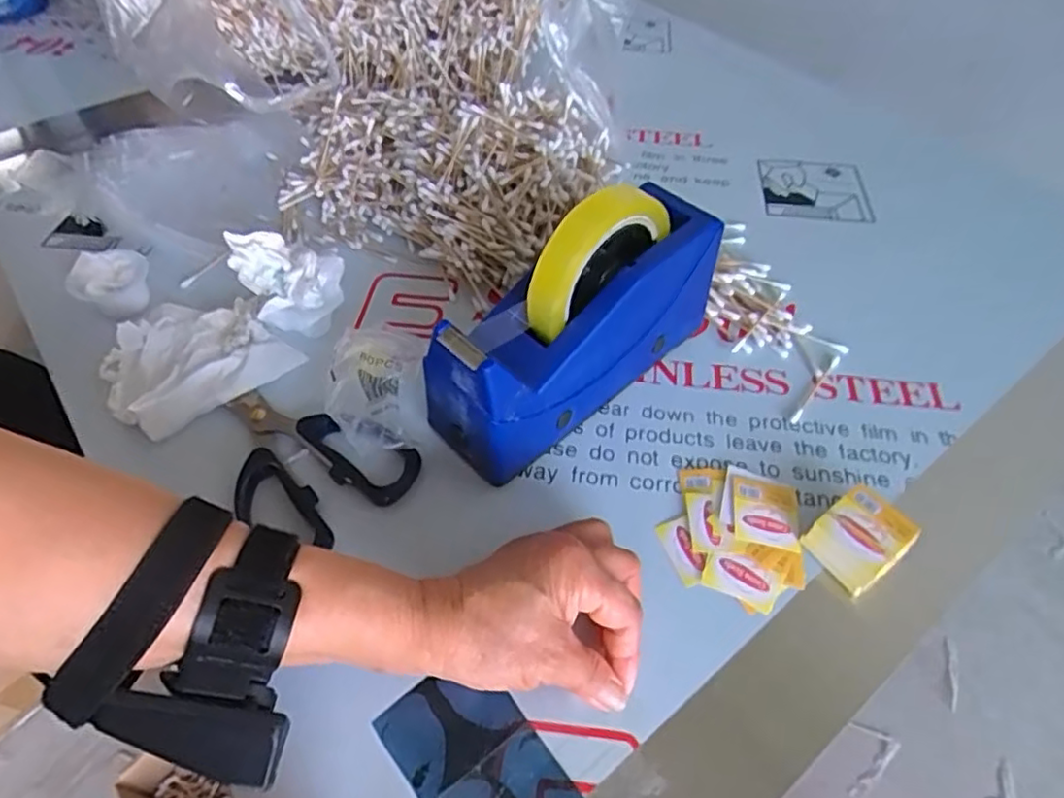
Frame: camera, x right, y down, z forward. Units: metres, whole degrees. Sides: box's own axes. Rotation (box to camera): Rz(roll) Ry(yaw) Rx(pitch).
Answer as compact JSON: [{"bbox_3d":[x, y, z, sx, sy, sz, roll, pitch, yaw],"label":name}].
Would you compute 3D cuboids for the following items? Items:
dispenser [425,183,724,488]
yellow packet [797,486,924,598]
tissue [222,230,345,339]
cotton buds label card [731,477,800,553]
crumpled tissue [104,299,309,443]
[{"bbox_3d":[0.033,-0.053,0.399,0.200,0.134,0.061,-35,60,-25],"label":"dispenser"},{"bbox_3d":[0.185,0.079,0.365,0.048,0.023,0.041,-31,58,-23],"label":"yellow packet"},{"bbox_3d":[-0.181,-0.091,0.475,0.072,0.051,0.066,8,52,6],"label":"tissue"},{"bbox_3d":[0.139,0.067,0.385,0.038,0.004,0.043,8,52,6],"label":"cotton buds label card"},{"bbox_3d":[-0.239,-0.032,0.443,0.104,0.024,0.108,34,59,24],"label":"crumpled tissue"}]

